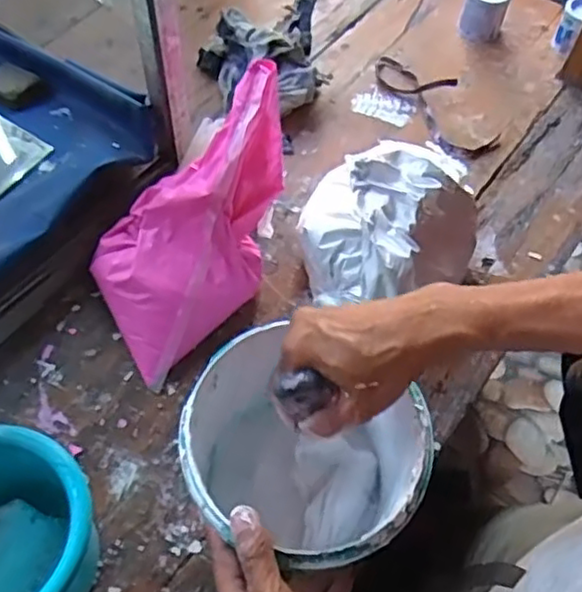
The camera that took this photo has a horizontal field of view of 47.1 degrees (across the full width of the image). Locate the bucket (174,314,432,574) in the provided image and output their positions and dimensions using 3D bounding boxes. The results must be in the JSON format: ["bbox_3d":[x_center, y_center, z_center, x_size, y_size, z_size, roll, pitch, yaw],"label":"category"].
[{"bbox_3d":[0.001,0.125,0.518,0.182,0.155,0.152,27,63,12],"label":"bucket"}]

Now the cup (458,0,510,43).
[{"bbox_3d":[0.255,-0.378,0.882,0.056,0.058,0.065,17,61,7],"label":"cup"}]

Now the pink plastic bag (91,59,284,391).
[{"bbox_3d":[-0.089,-0.076,0.655,0.151,0.084,0.311,28,93,13],"label":"pink plastic bag"}]

